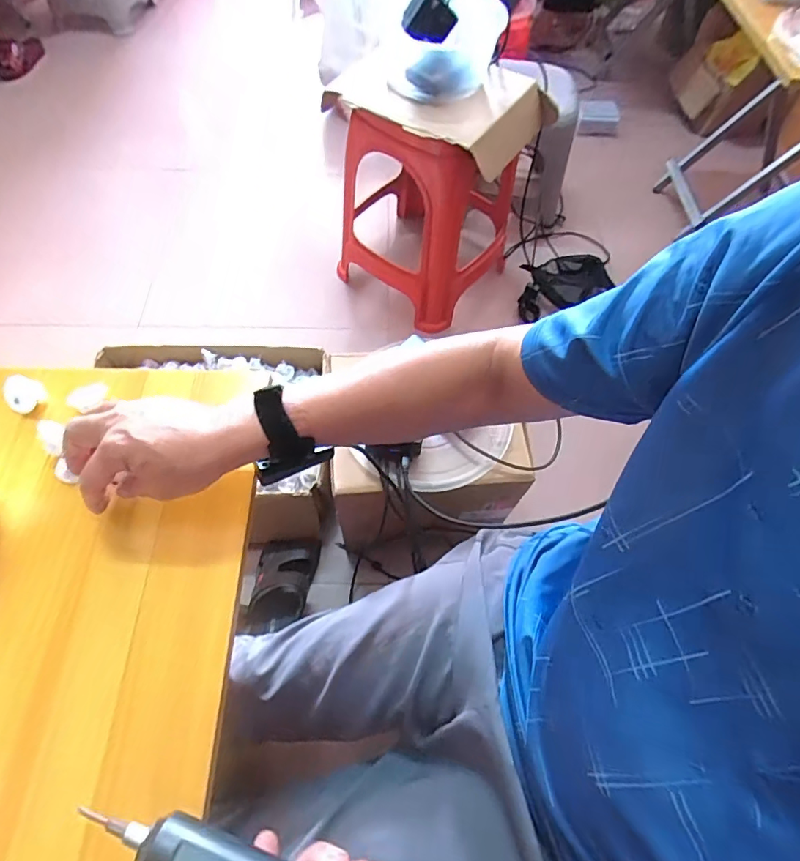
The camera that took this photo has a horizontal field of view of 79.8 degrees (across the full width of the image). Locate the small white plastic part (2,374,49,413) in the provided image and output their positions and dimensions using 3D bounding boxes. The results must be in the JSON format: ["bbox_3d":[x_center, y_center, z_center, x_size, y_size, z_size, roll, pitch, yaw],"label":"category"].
[{"bbox_3d":[-0.363,-0.037,0.459,0.029,0.019,0.033,31,65,14],"label":"small white plastic part"}]

